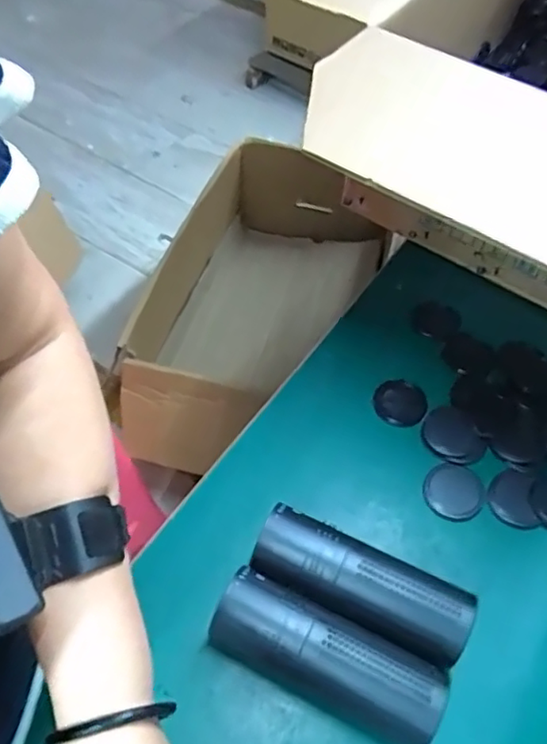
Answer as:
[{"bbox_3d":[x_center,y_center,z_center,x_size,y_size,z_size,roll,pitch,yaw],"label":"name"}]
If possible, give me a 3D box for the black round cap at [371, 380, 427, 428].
[{"bbox_3d":[0.121,0.027,0.594,0.048,0.007,0.049,2,54,-2],"label":"black round cap"}]

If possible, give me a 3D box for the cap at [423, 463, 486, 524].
[{"bbox_3d":[0.160,0.107,0.553,0.051,0.008,0.050,2,54,-2],"label":"cap"}]

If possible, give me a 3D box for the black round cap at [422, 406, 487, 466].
[{"bbox_3d":[0.165,0.059,0.574,0.049,0.007,0.056,-18,57,-16],"label":"black round cap"}]

